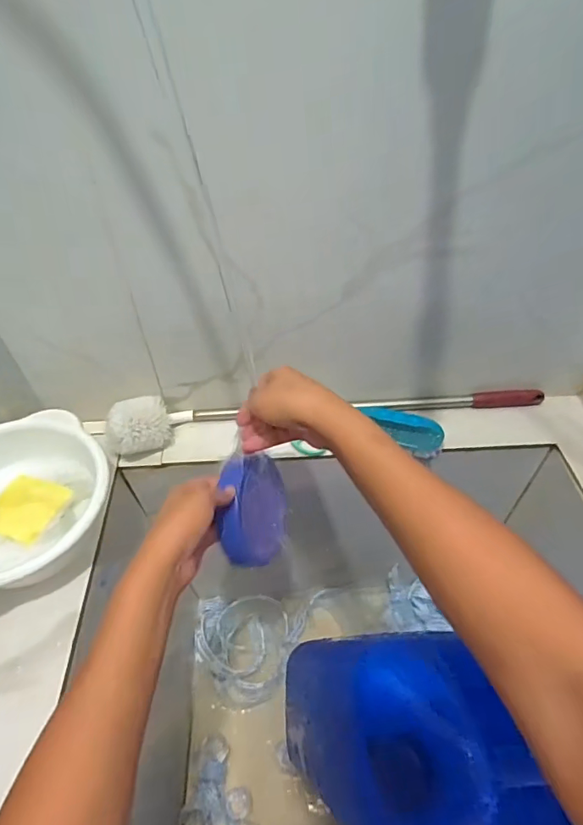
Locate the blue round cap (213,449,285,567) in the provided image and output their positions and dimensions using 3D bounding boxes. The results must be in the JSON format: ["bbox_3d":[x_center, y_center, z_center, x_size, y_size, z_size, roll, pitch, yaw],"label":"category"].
[{"bbox_3d":[-0.041,0.102,0.509,0.028,0.106,0.114,0,88,29],"label":"blue round cap"}]

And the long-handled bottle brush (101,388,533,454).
[{"bbox_3d":[0.053,-0.016,0.649,0.589,0.068,0.075,-8,47,-5],"label":"long-handled bottle brush"}]

